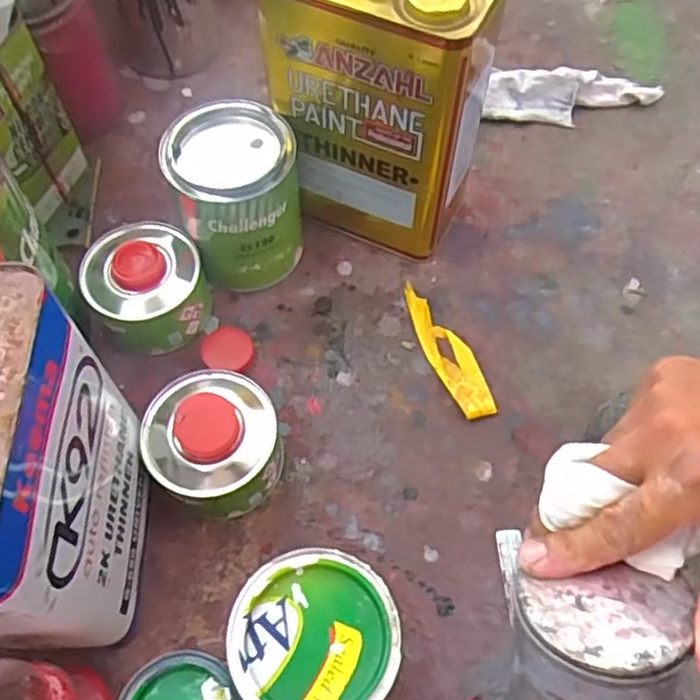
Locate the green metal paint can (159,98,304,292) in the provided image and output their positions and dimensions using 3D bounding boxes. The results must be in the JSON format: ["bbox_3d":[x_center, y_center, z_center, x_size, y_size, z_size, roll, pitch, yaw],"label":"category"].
[{"bbox_3d":[-0.099,-0.130,0.626,0.102,0.134,0.103,0,62,0],"label":"green metal paint can"}]

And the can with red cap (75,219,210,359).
[{"bbox_3d":[-0.181,-0.058,0.620,0.097,0.080,0.103,0,62,0],"label":"can with red cap"}]

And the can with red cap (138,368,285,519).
[{"bbox_3d":[-0.106,0.070,0.542,0.099,0.085,0.105,0,62,0],"label":"can with red cap"}]

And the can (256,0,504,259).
[{"bbox_3d":[0.025,-0.214,0.605,0.169,0.255,0.116,21,64,11],"label":"can"}]

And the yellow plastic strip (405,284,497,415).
[{"bbox_3d":[0.087,-0.001,0.624,0.036,0.012,0.140,-22,64,-11],"label":"yellow plastic strip"}]

